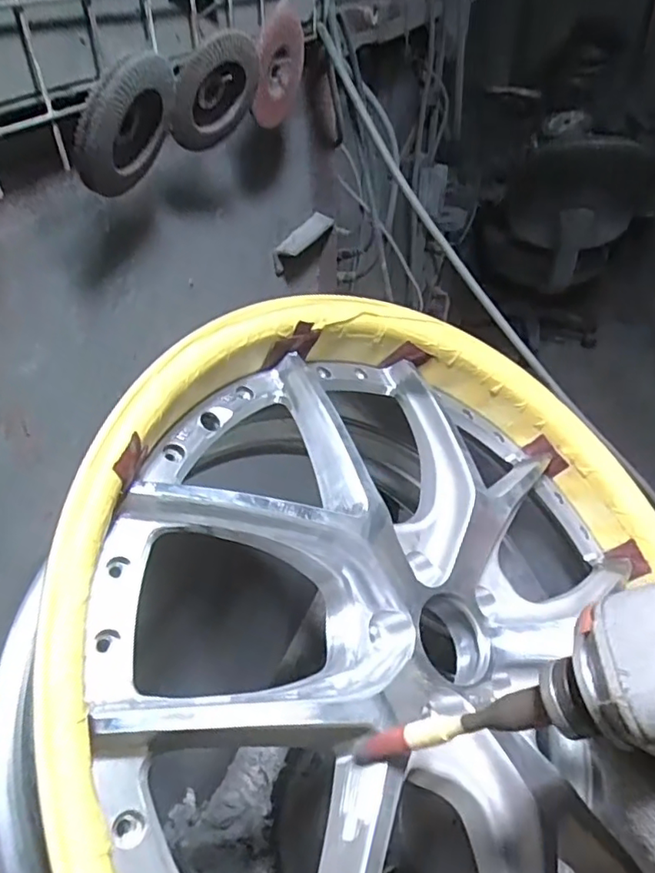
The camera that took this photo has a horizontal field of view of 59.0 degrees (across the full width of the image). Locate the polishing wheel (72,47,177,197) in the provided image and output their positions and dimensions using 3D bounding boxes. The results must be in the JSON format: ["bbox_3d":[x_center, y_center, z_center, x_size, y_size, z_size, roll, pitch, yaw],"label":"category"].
[{"bbox_3d":[-0.137,-0.218,0.403,0.015,0.085,0.099,28,47,-1],"label":"polishing wheel"}]

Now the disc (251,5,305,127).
[{"bbox_3d":[-0.048,-0.348,0.555,0.017,0.078,0.096,23,90,18],"label":"disc"}]

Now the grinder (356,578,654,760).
[{"bbox_3d":[0.092,0.116,0.241,0.059,0.203,0.061,37,37,-21],"label":"grinder"}]

